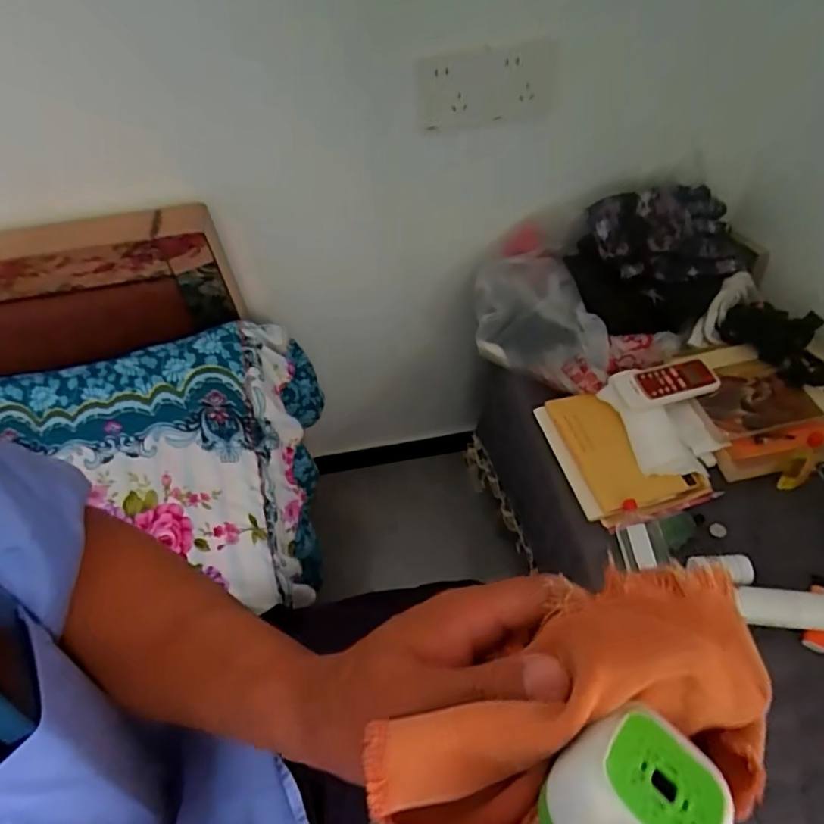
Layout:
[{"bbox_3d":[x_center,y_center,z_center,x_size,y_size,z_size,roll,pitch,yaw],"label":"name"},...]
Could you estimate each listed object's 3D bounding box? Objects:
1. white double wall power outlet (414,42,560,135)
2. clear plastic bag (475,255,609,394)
[{"bbox_3d":[0.093,-0.388,0.665,0.180,0.120,0.020,-10,76,-5],"label":"white double wall power outlet"},{"bbox_3d":[0.182,-0.133,0.805,0.171,0.084,0.215,-2,54,3],"label":"clear plastic bag"}]

